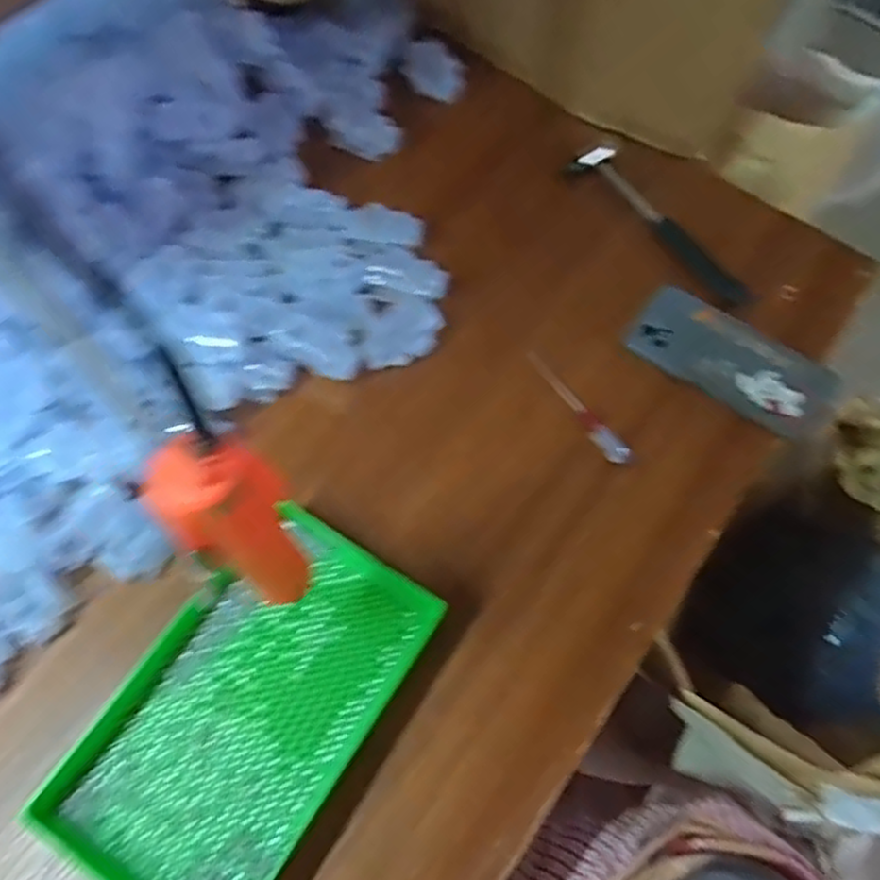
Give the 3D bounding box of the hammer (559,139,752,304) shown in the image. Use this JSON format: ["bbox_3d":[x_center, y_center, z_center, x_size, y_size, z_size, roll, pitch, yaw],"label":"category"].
[{"bbox_3d":[0.196,-0.198,0.653,0.059,0.017,0.211,-28,70,-13],"label":"hammer"}]

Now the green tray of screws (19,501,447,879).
[{"bbox_3d":[-0.124,0.172,0.477,0.148,0.045,0.240,30,66,13],"label":"green tray of screws"}]

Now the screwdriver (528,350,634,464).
[{"bbox_3d":[0.110,-0.027,0.576,0.018,0.010,0.115,-31,68,-16],"label":"screwdriver"}]

